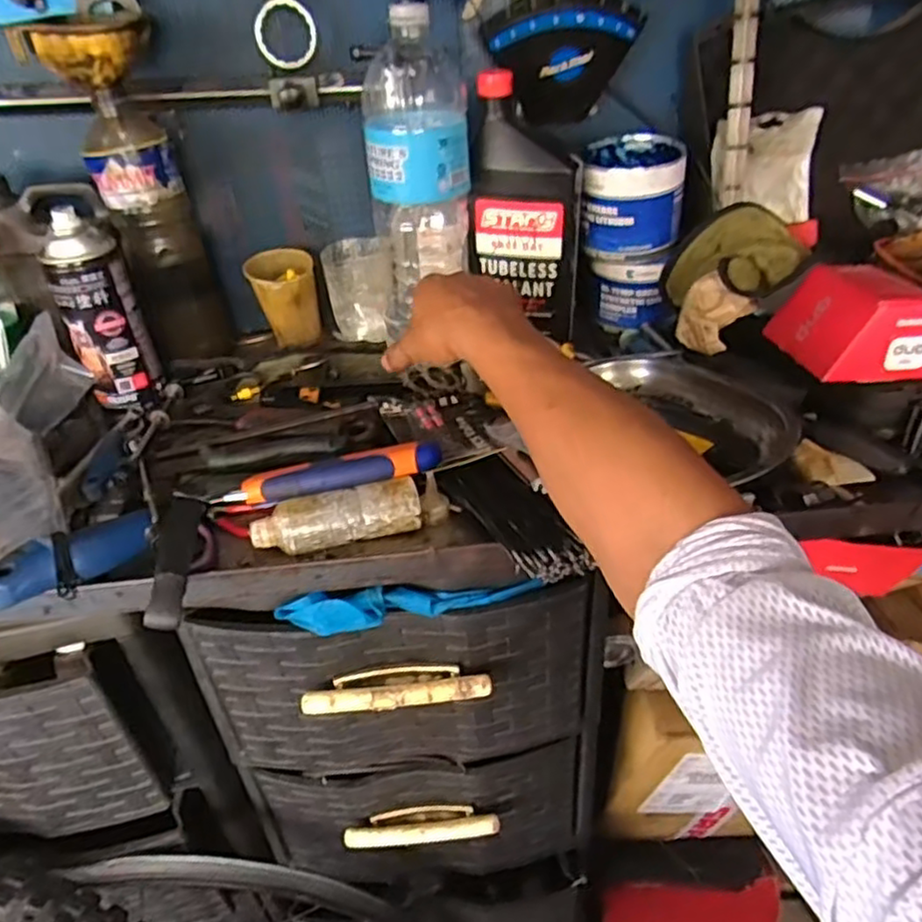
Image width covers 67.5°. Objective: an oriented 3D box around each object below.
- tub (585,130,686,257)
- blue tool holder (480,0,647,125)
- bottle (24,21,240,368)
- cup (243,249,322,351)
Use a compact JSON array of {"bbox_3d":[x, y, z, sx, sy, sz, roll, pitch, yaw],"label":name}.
[{"bbox_3d":[0.168,-0.261,0.682,0.094,0.090,0.098,1,36,8],"label":"tub"},{"bbox_3d":[0.094,-0.374,0.646,0.135,0.104,0.046,-11,36,-8],"label":"blue tool holder"},{"bbox_3d":[-0.298,-0.242,0.660,0.084,0.298,0.094,-12,37,-10],"label":"bottle"},{"bbox_3d":[-0.186,-0.171,0.733,0.066,0.091,0.058,-12,37,-10],"label":"cup"}]

